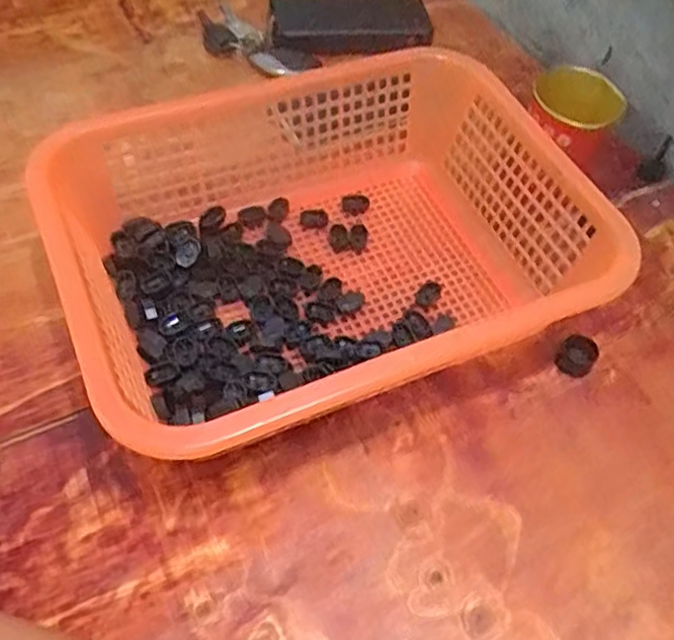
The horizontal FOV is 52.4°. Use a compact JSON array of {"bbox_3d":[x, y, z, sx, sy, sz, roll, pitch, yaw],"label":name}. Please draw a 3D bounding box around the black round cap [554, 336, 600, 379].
[{"bbox_3d":[0.169,0.027,0.482,0.025,0.017,0.027,2,54,-3],"label":"black round cap"}]

